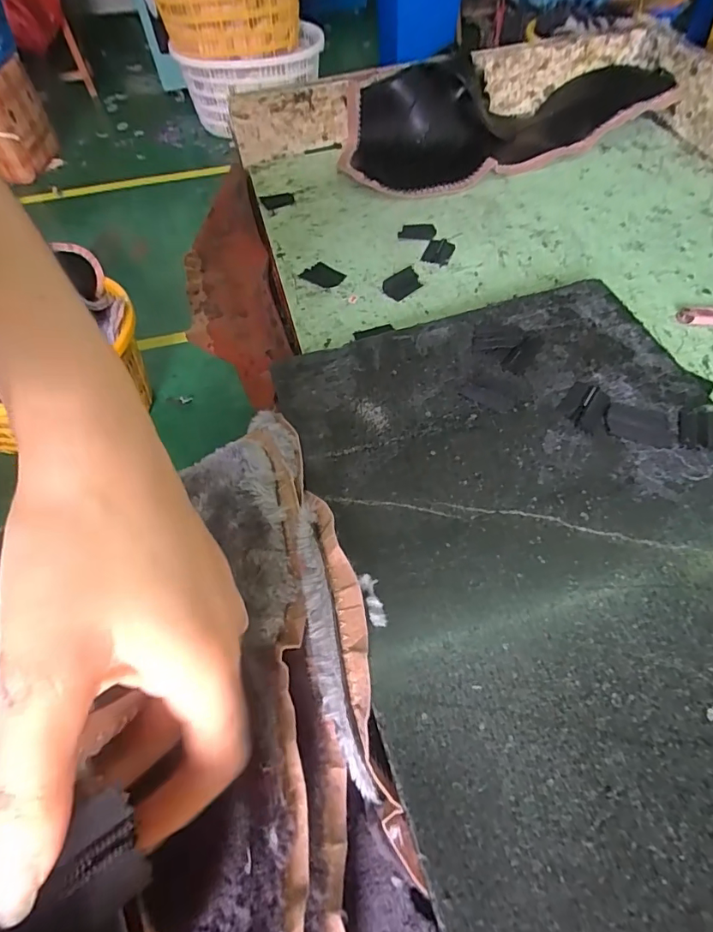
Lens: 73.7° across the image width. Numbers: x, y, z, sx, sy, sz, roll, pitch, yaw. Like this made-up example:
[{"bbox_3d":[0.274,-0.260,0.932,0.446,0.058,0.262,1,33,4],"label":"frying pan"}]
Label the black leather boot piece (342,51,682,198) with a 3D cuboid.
[{"bbox_3d":[0.177,-0.424,0.570,0.389,0.080,0.152,-17,58,-9],"label":"black leather boot piece"}]

